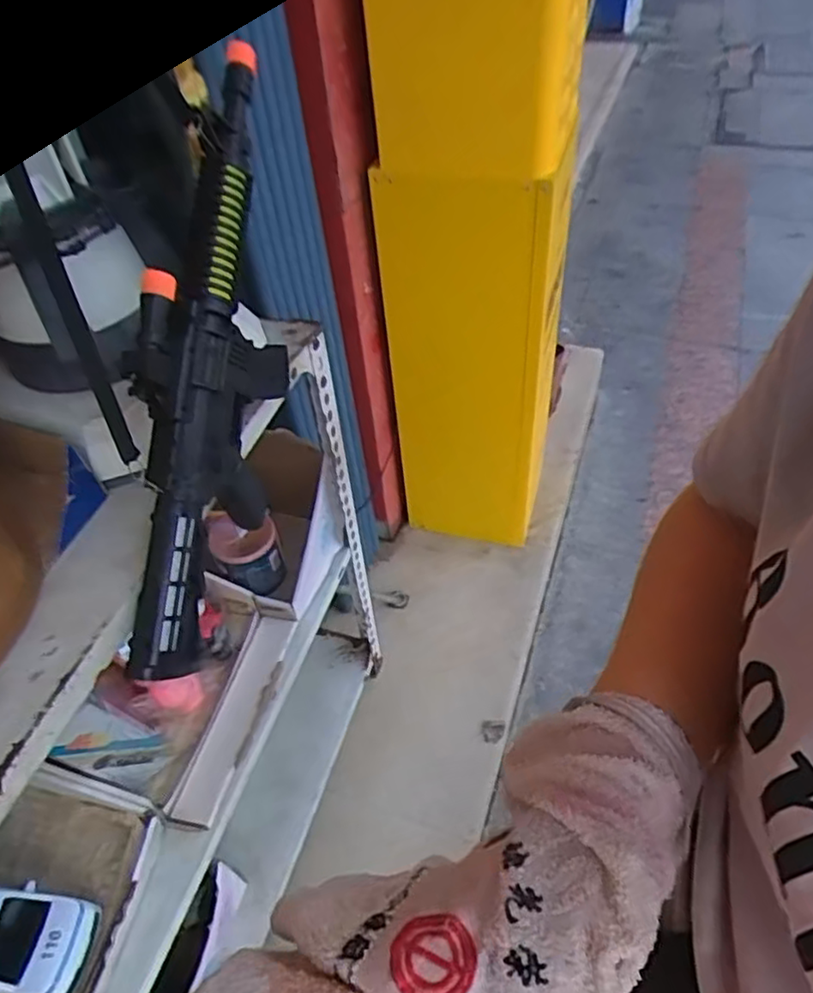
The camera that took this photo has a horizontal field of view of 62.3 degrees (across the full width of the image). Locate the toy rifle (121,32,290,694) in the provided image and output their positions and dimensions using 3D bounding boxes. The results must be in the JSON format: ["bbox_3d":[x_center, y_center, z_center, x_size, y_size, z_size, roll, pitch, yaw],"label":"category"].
[{"bbox_3d":[-0.146,-0.079,0.523,0.036,0.178,0.427,7,91,12],"label":"toy rifle"}]

